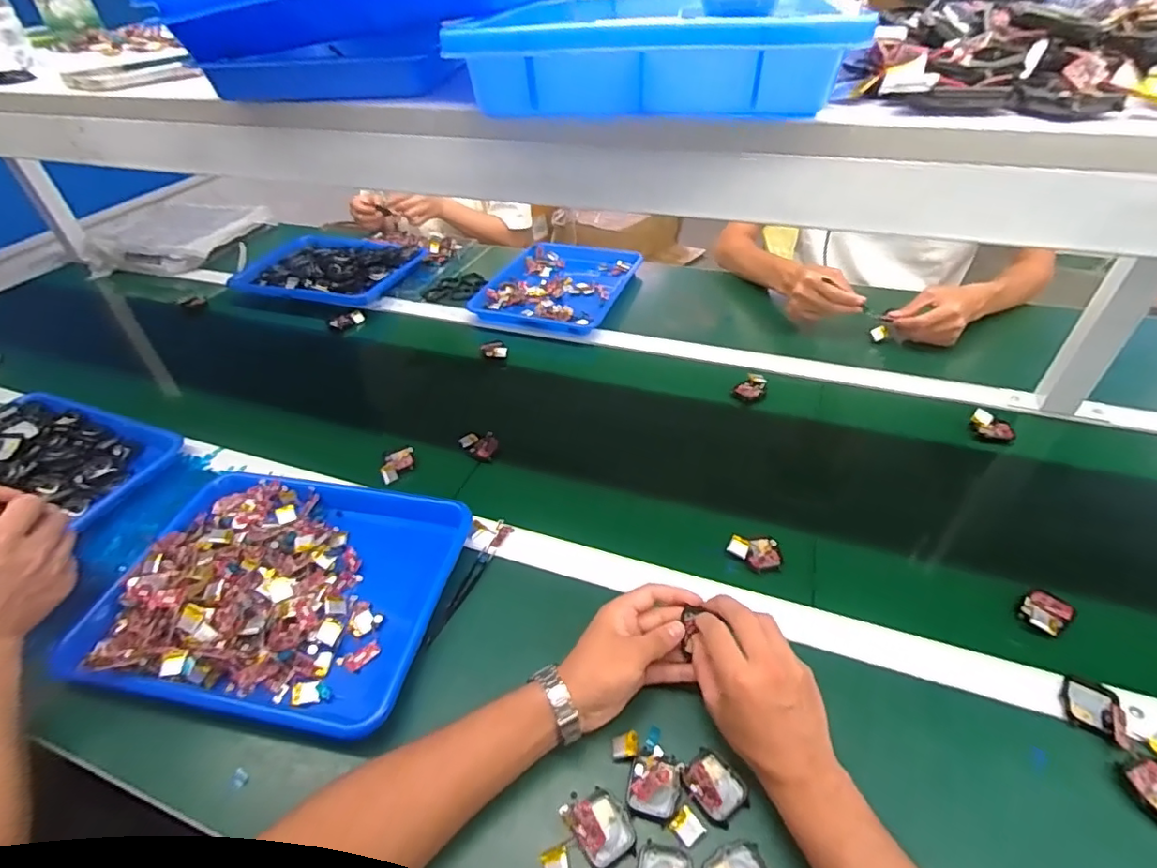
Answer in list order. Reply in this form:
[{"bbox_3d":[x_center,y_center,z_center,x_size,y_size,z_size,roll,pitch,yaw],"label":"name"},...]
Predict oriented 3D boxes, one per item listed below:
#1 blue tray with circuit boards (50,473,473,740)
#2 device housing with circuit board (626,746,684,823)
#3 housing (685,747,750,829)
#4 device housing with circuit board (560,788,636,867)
[{"bbox_3d":[-0.300,0.150,0.560,0.332,0.043,0.254,5,42,9],"label":"blue tray with circuit boards"},{"bbox_3d":[0.060,0.272,0.428,0.039,0.010,0.045,9,43,13],"label":"device housing with circuit board"},{"bbox_3d":[0.105,0.267,0.421,0.040,0.017,0.047,-26,46,-24],"label":"housing"},{"bbox_3d":[0.018,0.291,0.409,0.040,0.013,0.050,-28,47,-26],"label":"device housing with circuit board"}]

